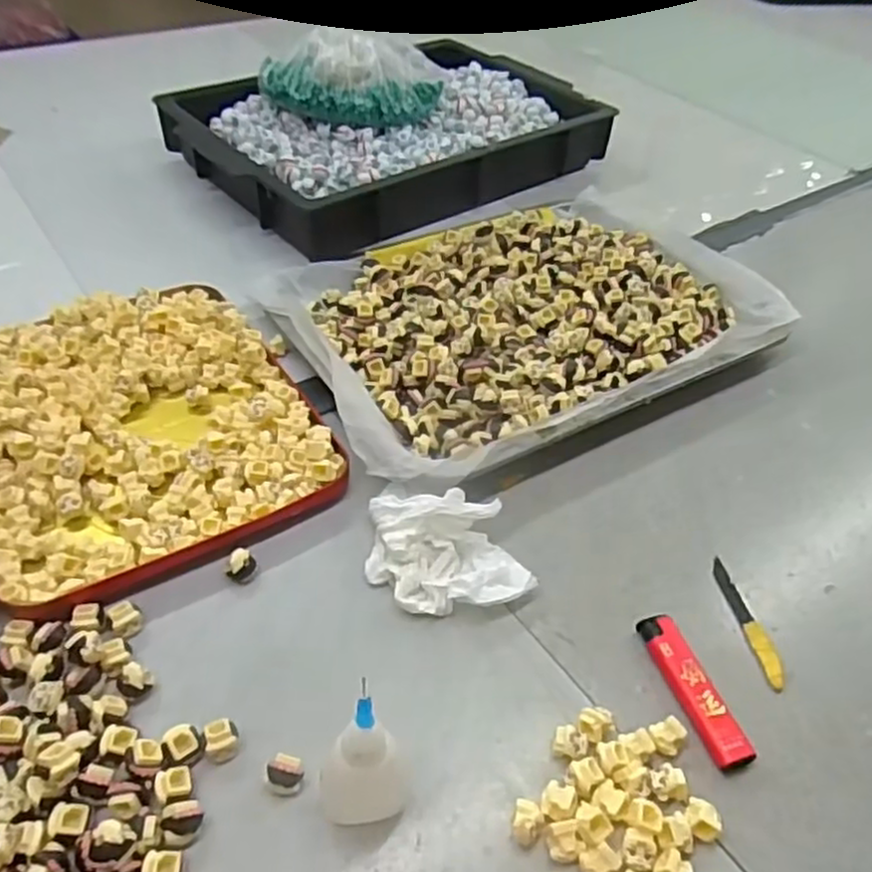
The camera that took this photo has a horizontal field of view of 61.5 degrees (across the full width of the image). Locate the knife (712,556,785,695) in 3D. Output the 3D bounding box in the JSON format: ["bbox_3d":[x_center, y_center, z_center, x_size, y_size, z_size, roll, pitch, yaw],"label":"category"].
[{"bbox_3d":[0.171,0.100,0.399,0.013,0.004,0.080,-3,45,-7],"label":"knife"}]

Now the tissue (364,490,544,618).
[{"bbox_3d":[0.007,0.063,0.402,0.093,0.035,0.067,6,44,2],"label":"tissue"}]

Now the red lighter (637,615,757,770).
[{"bbox_3d":[0.128,0.125,0.364,0.020,0.011,0.077,-11,46,-15],"label":"red lighter"}]

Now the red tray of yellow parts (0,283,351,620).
[{"bbox_3d":[-0.189,-0.016,0.460,0.197,0.025,0.243,-21,49,-23],"label":"red tray of yellow parts"}]

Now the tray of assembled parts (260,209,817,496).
[{"bbox_3d":[0.069,-0.095,0.566,0.360,0.037,0.258,-22,49,-24],"label":"tray of assembled parts"}]

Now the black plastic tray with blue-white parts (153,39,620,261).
[{"bbox_3d":[-0.041,-0.314,0.760,0.398,0.064,0.273,-30,53,-30],"label":"black plastic tray with blue-white parts"}]

